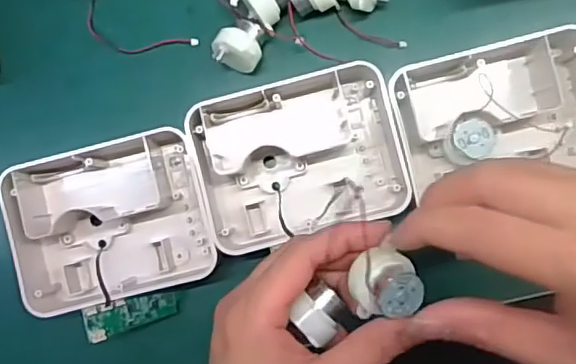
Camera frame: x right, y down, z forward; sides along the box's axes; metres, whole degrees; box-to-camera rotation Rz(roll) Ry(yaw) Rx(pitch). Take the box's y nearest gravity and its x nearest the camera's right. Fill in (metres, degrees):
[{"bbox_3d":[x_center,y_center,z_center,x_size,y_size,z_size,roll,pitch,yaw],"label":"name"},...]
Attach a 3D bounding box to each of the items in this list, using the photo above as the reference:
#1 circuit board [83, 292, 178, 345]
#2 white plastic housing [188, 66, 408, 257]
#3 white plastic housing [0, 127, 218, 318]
[{"bbox_3d":[-0.101,0.086,0.380,0.062,0.005,0.022,-13,97,-35],"label":"circuit board"},{"bbox_3d":[0.007,-0.017,0.385,0.129,0.052,0.102,-14,85,3],"label":"white plastic housing"},{"bbox_3d":[-0.117,0.026,0.384,0.131,0.046,0.100,-15,85,3],"label":"white plastic housing"}]

